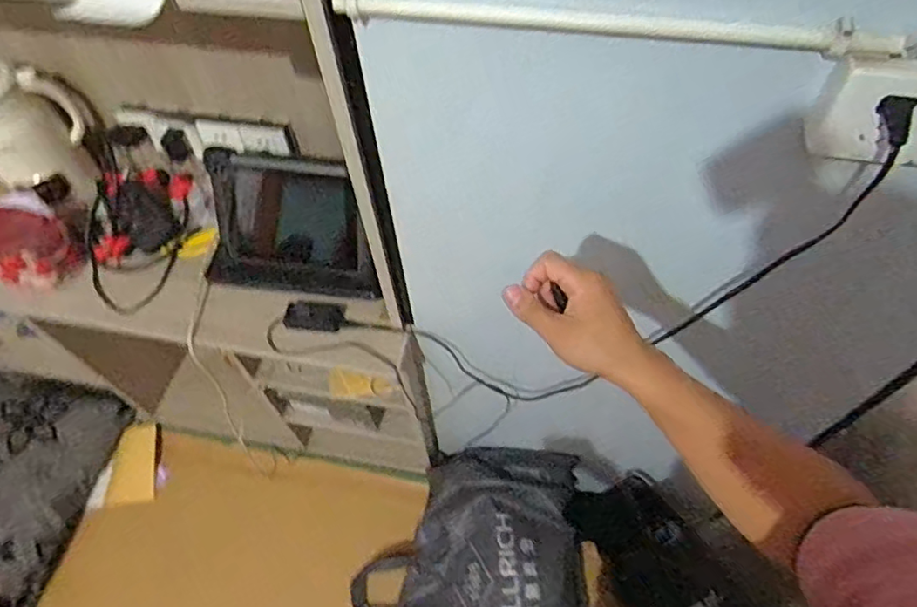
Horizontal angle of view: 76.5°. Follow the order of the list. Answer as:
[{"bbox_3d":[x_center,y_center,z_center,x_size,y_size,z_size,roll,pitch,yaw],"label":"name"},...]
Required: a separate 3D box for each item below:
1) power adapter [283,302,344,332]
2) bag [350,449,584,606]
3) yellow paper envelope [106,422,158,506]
[{"bbox_3d":[-0.258,0.023,1.034,0.102,0.028,0.040,1,57,4],"label":"power adapter"},{"bbox_3d":[0.031,0.686,1.356,0.518,0.187,0.621,-2,57,2],"label":"bag"},{"bbox_3d":[-0.904,0.446,1.620,0.116,0.014,0.209,-2,77,-14],"label":"yellow paper envelope"}]

